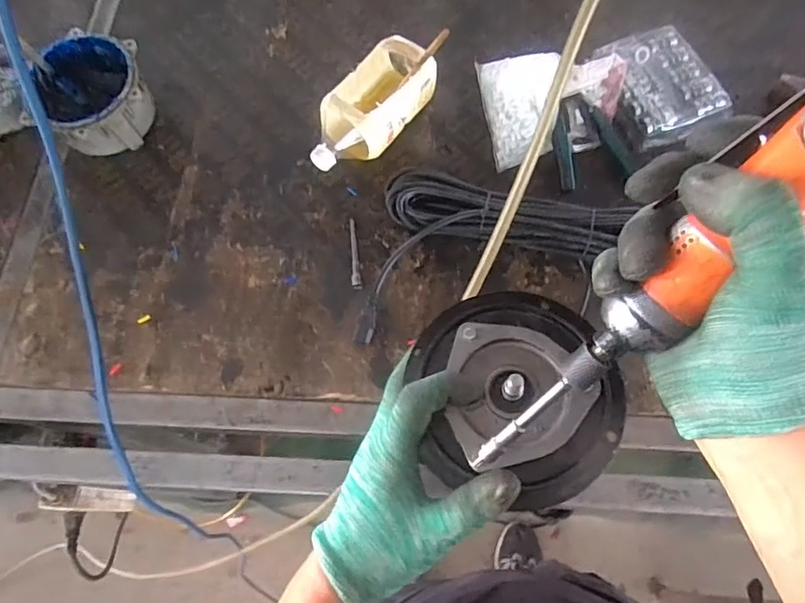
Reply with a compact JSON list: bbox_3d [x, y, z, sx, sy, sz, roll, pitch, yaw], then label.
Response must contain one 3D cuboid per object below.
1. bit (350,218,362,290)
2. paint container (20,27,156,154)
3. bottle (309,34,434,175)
[{"bbox_3d":[-0.062,-0.062,0.677,0.012,0.009,0.102,-7,69,-2],"label":"bit"},{"bbox_3d":[-0.423,-0.277,0.736,0.142,0.083,0.161,-13,69,-4],"label":"paint container"},{"bbox_3d":[-0.047,-0.259,0.728,0.100,0.084,0.207,33,73,13],"label":"bottle"}]

